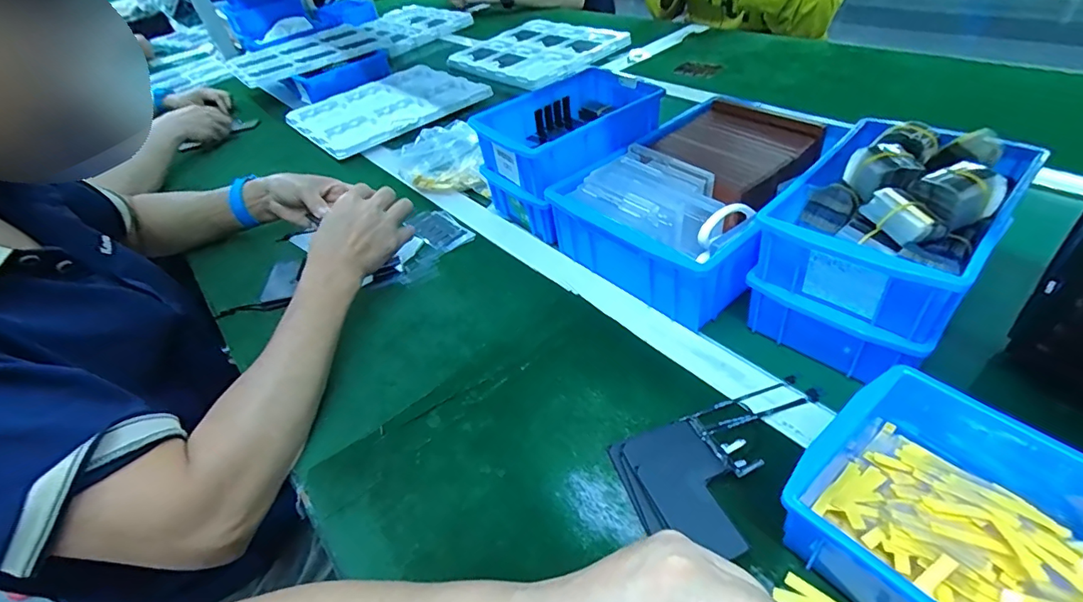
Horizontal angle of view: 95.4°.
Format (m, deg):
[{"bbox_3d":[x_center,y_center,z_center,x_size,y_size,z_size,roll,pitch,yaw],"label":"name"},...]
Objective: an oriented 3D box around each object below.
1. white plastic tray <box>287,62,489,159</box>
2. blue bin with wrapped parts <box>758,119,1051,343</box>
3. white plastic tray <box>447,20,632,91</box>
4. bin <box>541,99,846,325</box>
[{"bbox_3d":[-0.299,-0.377,0.959,0.331,0.026,0.299,-33,46,-23],"label":"white plastic tray"},{"bbox_3d":[0.272,-0.070,0.381,0.186,0.072,0.132,-38,48,-27],"label":"blue bin with wrapped parts"},{"bbox_3d":[-0.022,-0.561,1.082,0.291,0.026,0.333,-36,47,-25],"label":"white plastic tray"},{"bbox_3d":[0.175,-0.109,0.527,0.288,0.085,0.207,-35,47,-24],"label":"bin"}]

